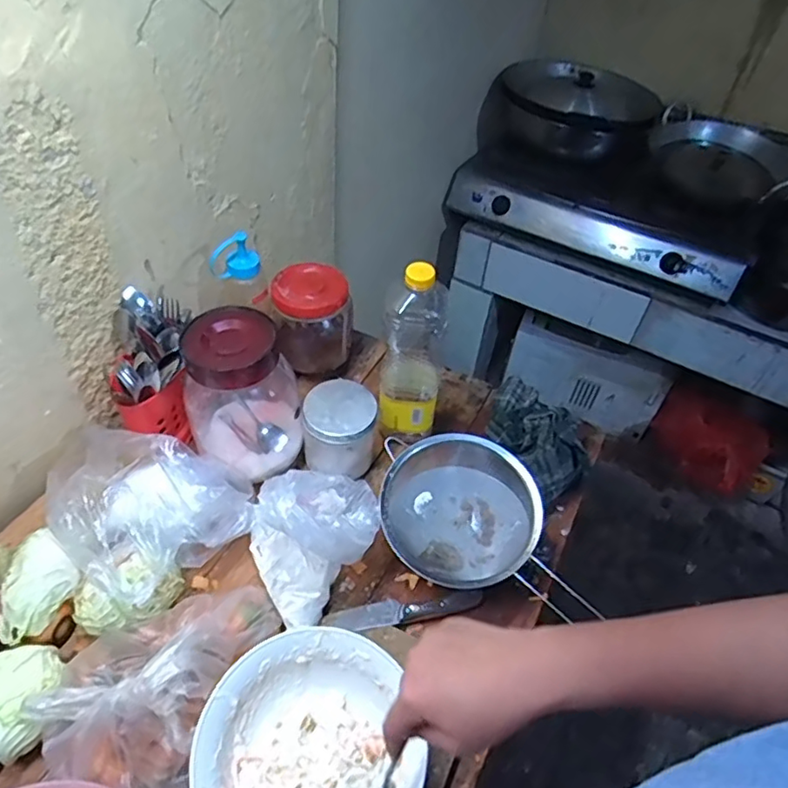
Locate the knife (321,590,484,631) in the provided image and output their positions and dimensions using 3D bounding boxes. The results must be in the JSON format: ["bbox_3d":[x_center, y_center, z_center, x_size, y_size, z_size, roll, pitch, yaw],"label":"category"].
[{"bbox_3d":[0.012,0.232,0.636,0.167,0.012,0.028,-8,47,-13],"label":"knife"}]

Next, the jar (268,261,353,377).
[{"bbox_3d":[-0.113,-0.106,0.838,0.106,0.114,0.101,3,46,-3],"label":"jar"}]

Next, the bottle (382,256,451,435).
[{"bbox_3d":[0.027,-0.055,0.725,0.066,0.237,0.076,11,46,5],"label":"bottle"}]

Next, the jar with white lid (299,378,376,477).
[{"bbox_3d":[-0.068,0.044,0.736,0.085,0.093,0.079,3,46,-3],"label":"jar with white lid"}]

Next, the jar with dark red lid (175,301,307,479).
[{"bbox_3d":[-0.174,0.004,0.690,0.121,0.186,0.110,3,46,-3],"label":"jar with dark red lid"}]

